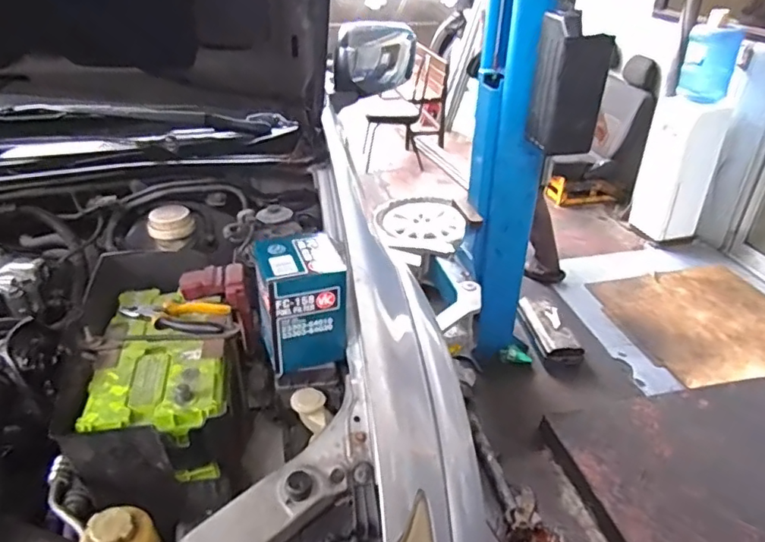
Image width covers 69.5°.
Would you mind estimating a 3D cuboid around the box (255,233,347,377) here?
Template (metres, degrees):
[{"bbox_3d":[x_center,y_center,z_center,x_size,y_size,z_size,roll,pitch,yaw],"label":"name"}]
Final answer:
[{"bbox_3d":[-0.112,0.055,0.767,0.102,0.185,0.091,-12,34,-19],"label":"box"}]

